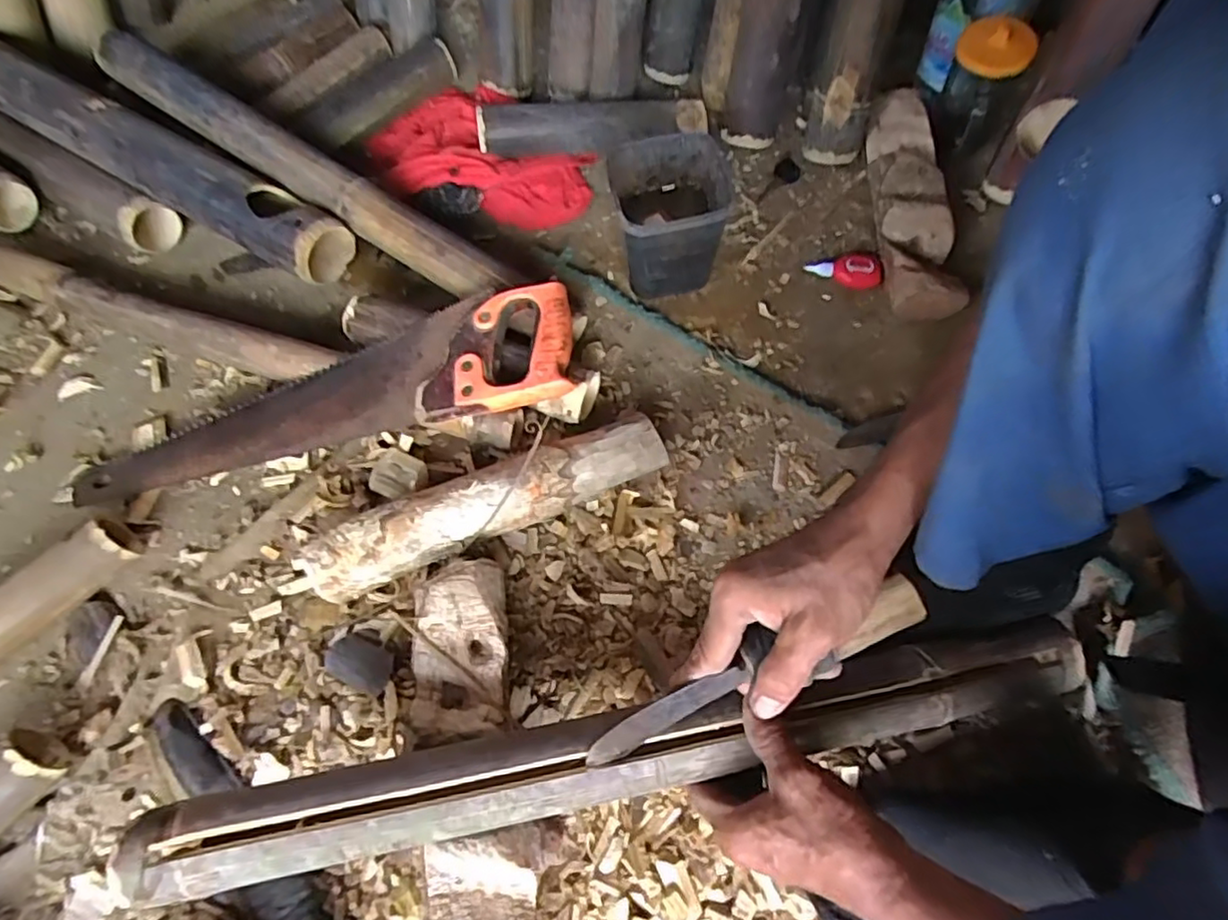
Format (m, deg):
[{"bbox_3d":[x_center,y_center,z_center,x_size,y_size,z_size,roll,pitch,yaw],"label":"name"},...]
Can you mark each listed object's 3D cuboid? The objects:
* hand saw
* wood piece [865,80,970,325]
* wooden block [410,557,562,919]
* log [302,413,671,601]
[{"bbox_3d":[-0.280,-0.066,0.624,0.491,0.020,0.120,-13,70,7],"label":"hand saw"},{"bbox_3d":[0.330,-0.288,0.727,0.077,0.069,0.295,1,63,3],"label":"wood piece"},{"bbox_3d":[-0.097,0.238,0.474,0.087,0.059,0.334,-12,63,-3],"label":"wooden block"},{"bbox_3d":[-0.106,0.041,0.574,0.319,0.062,0.057,-21,64,-8],"label":"log"}]

